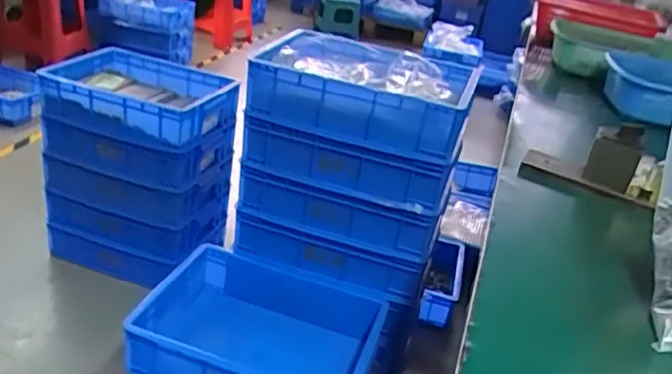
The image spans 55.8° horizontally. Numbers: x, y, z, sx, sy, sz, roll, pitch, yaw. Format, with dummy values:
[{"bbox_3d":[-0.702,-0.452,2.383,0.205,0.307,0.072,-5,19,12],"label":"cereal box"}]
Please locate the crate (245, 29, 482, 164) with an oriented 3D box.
[{"bbox_3d":[0.062,-0.198,1.269,0.407,0.140,0.340,15,27,13],"label":"crate"}]

